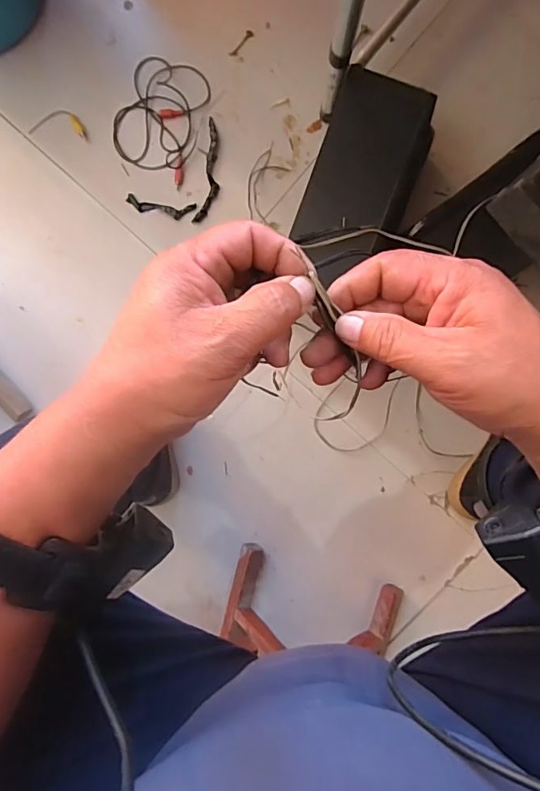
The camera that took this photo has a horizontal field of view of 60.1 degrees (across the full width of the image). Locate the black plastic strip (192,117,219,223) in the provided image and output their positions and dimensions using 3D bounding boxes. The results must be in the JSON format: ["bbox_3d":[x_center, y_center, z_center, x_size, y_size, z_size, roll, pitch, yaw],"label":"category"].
[{"bbox_3d":[-0.090,-0.338,0.710,0.029,0.007,0.149,11,96,0],"label":"black plastic strip"}]

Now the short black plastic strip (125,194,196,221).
[{"bbox_3d":[-0.168,-0.289,0.716,0.106,0.004,0.027,9,96,0],"label":"short black plastic strip"}]

